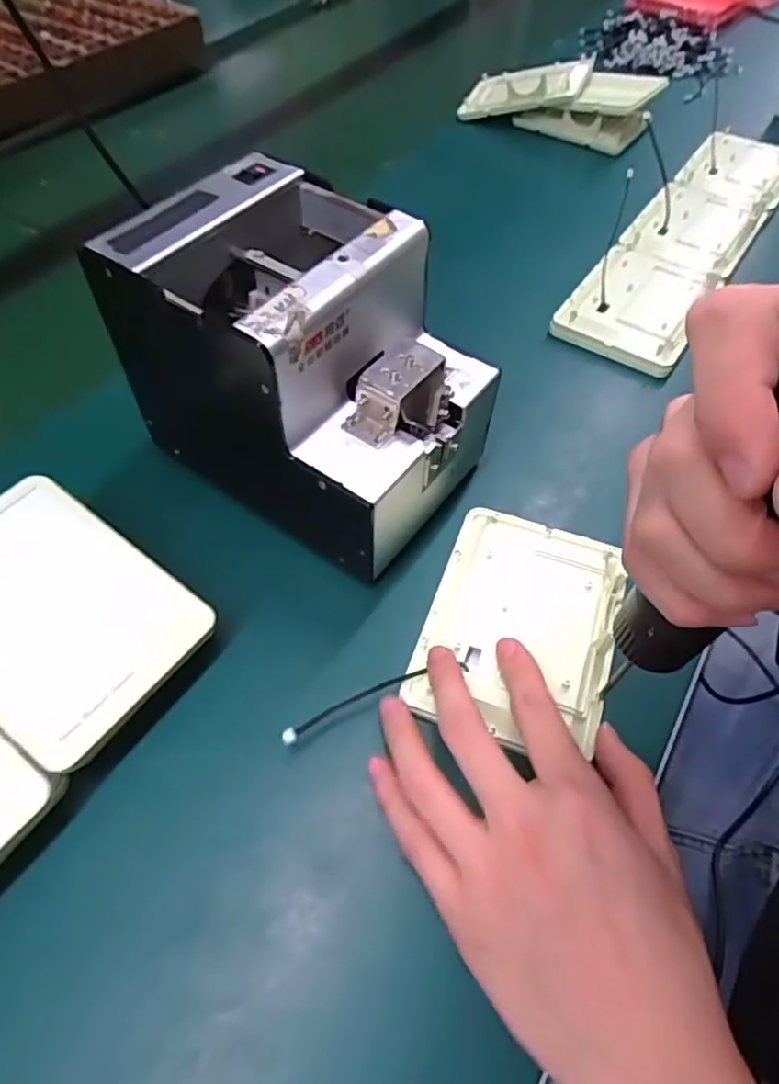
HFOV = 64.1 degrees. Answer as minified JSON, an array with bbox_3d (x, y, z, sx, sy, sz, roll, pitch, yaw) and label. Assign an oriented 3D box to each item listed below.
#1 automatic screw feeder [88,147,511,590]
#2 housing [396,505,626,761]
[{"bbox_3d":[-0.041,-0.096,0.358,0.173,0.148,0.127,31,62,21],"label":"automatic screw feeder"},{"bbox_3d":[0.073,0.040,0.340,0.097,0.012,0.132,17,58,9],"label":"housing"}]

